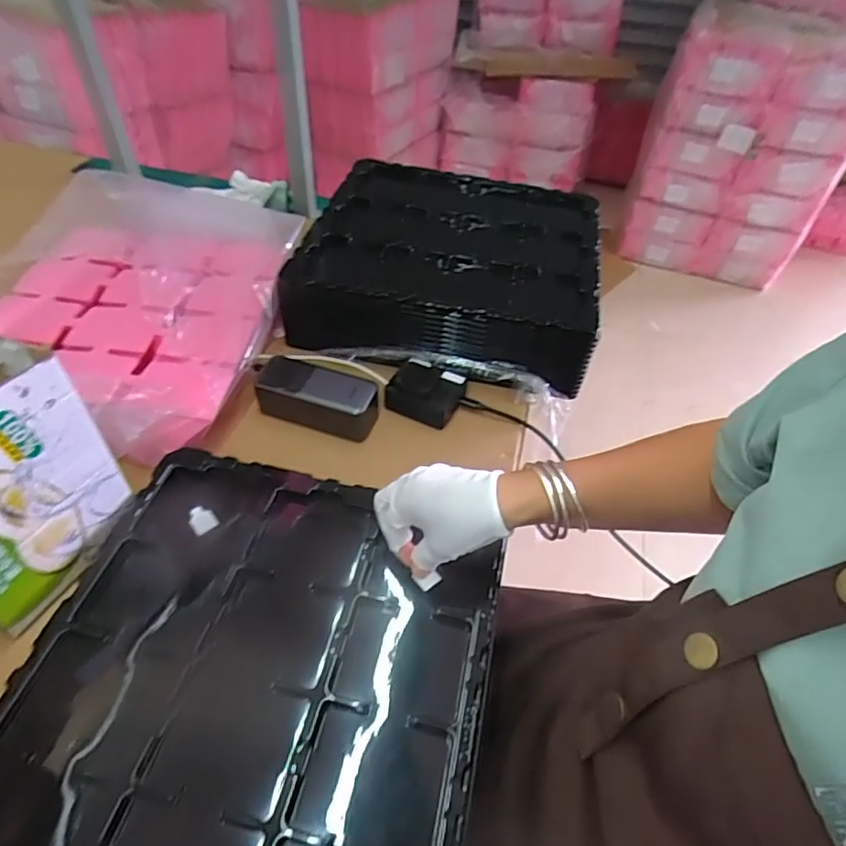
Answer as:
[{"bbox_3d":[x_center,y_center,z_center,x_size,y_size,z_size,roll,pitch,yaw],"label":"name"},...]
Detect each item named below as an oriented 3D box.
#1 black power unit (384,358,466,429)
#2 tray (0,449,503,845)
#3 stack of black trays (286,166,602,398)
[{"bbox_3d":[0.004,-0.037,0.631,0.078,0.037,0.067,24,51,15],"label":"black power unit"},{"bbox_3d":[-0.124,0.195,0.411,0.332,0.042,0.364,12,52,6],"label":"tray"},{"bbox_3d":[0.041,-0.232,0.745,0.370,0.090,0.368,11,48,5],"label":"stack of black trays"}]

